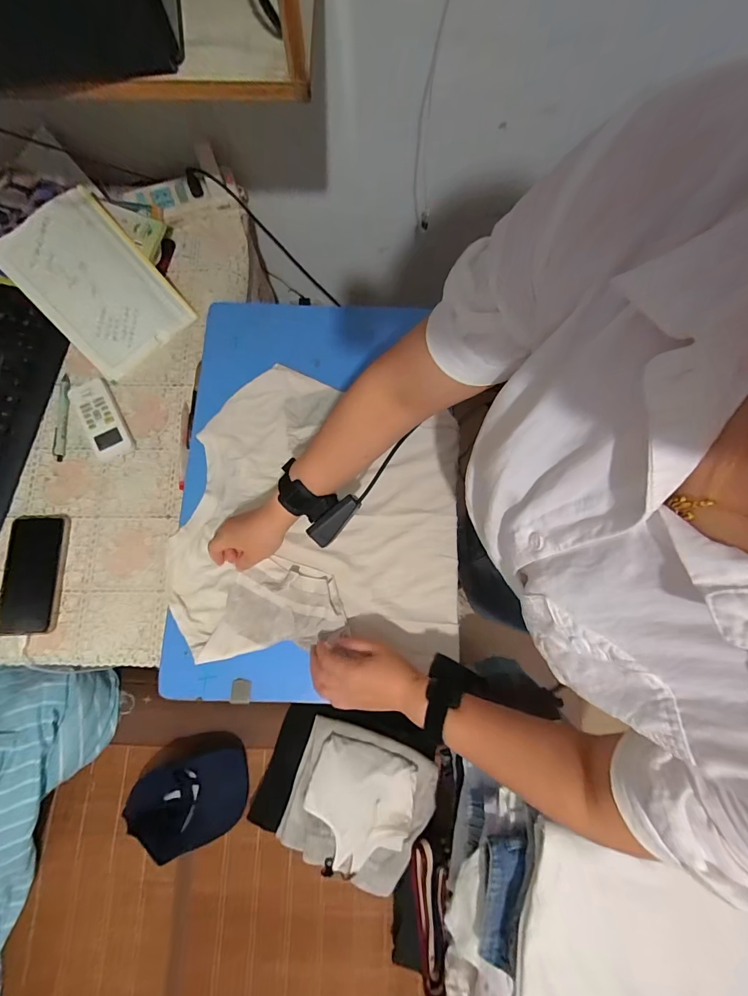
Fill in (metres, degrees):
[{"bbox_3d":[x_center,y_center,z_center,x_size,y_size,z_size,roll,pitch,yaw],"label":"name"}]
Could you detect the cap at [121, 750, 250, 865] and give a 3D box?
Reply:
[{"bbox_3d":[-0.360,0.590,0.775,0.209,0.073,0.151,-12,78,-3],"label":"cap"}]

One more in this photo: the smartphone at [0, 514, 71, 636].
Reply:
[{"bbox_3d":[-0.475,0.105,0.550,0.074,0.013,0.160,0,78,-1],"label":"smartphone"}]

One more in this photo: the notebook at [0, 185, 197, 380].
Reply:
[{"bbox_3d":[-0.436,-0.337,0.622,0.180,0.023,0.249,-43,100,-9],"label":"notebook"}]

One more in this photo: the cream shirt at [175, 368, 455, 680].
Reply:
[{"bbox_3d":[-0.075,0.013,0.567,0.394,0.033,0.397,2,78,0],"label":"cream shirt"}]

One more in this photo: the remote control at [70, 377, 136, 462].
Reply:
[{"bbox_3d":[-0.421,-0.123,0.606,0.057,0.013,0.135,-30,80,-7],"label":"remote control"}]

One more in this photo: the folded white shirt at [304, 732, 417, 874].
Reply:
[{"bbox_3d":[-0.027,0.562,0.721,0.187,0.023,0.193,16,78,3],"label":"folded white shirt"}]

